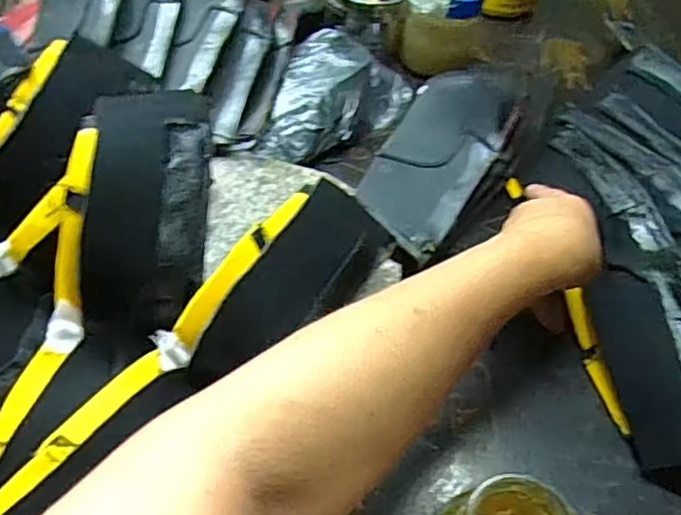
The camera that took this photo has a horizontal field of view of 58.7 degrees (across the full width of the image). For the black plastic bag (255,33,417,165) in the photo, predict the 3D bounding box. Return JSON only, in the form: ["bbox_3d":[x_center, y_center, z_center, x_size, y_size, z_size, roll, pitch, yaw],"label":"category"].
[{"bbox_3d":[-0.002,-0.142,0.556,0.106,0.046,0.163,16,48,8],"label":"black plastic bag"}]

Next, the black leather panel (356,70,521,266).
[{"bbox_3d":[0.078,-0.087,0.487,0.083,0.018,0.194,28,67,15],"label":"black leather panel"}]

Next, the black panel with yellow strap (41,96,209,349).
[{"bbox_3d":[-0.122,-0.024,0.361,0.079,0.024,0.151,4,80,-13],"label":"black panel with yellow strap"}]

